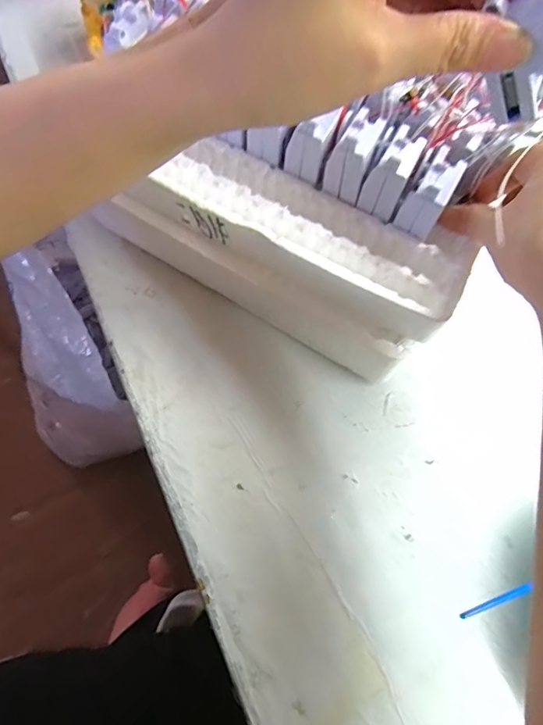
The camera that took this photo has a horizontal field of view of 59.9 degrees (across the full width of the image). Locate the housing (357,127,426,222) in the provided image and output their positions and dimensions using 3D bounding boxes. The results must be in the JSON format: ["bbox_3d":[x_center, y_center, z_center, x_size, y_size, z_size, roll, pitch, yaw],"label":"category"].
[{"bbox_3d":[0.075,-0.117,0.291,0.023,0.052,0.038,27,65,6],"label":"housing"}]

